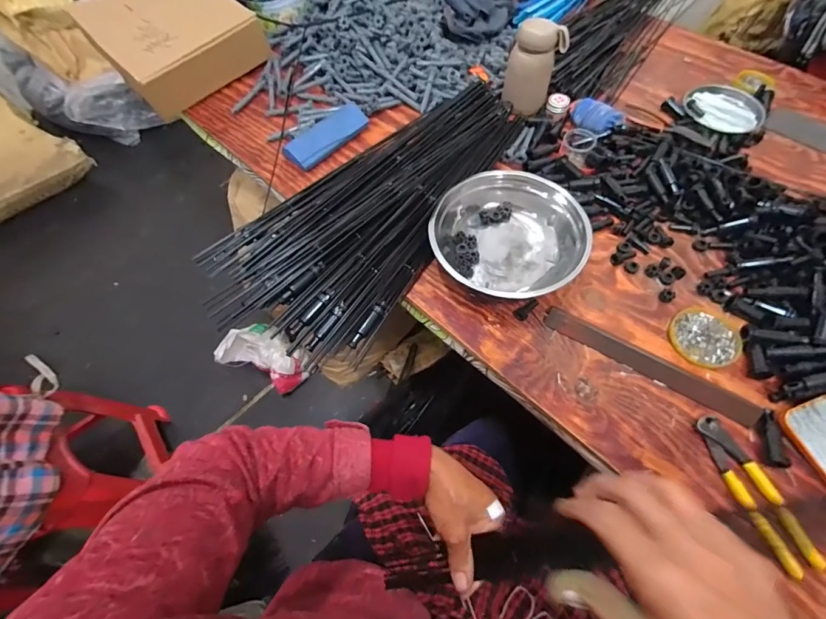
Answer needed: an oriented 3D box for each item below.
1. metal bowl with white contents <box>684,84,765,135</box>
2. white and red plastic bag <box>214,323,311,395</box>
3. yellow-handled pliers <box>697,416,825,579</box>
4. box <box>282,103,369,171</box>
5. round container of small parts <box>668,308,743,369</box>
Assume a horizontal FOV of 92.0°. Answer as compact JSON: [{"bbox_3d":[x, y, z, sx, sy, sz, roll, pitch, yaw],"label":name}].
[{"bbox_3d":[0.574,-0.373,0.741,0.115,0.022,0.141,-23,64,-9],"label":"metal bowl with white contents"},{"bbox_3d":[-0.457,0.145,1.258,0.266,0.089,0.165,22,65,9],"label":"white and red plastic bag"},{"bbox_3d":[0.380,0.198,0.440,0.048,0.016,0.164,-18,63,-7],"label":"yellow-handled pliers"},{"bbox_3d":[-0.157,-0.321,0.733,0.067,0.016,0.173,33,68,18],"label":"box"},{"bbox_3d":[0.392,0.036,0.536,0.086,0.015,0.085,-1,62,2],"label":"round container of small parts"}]

